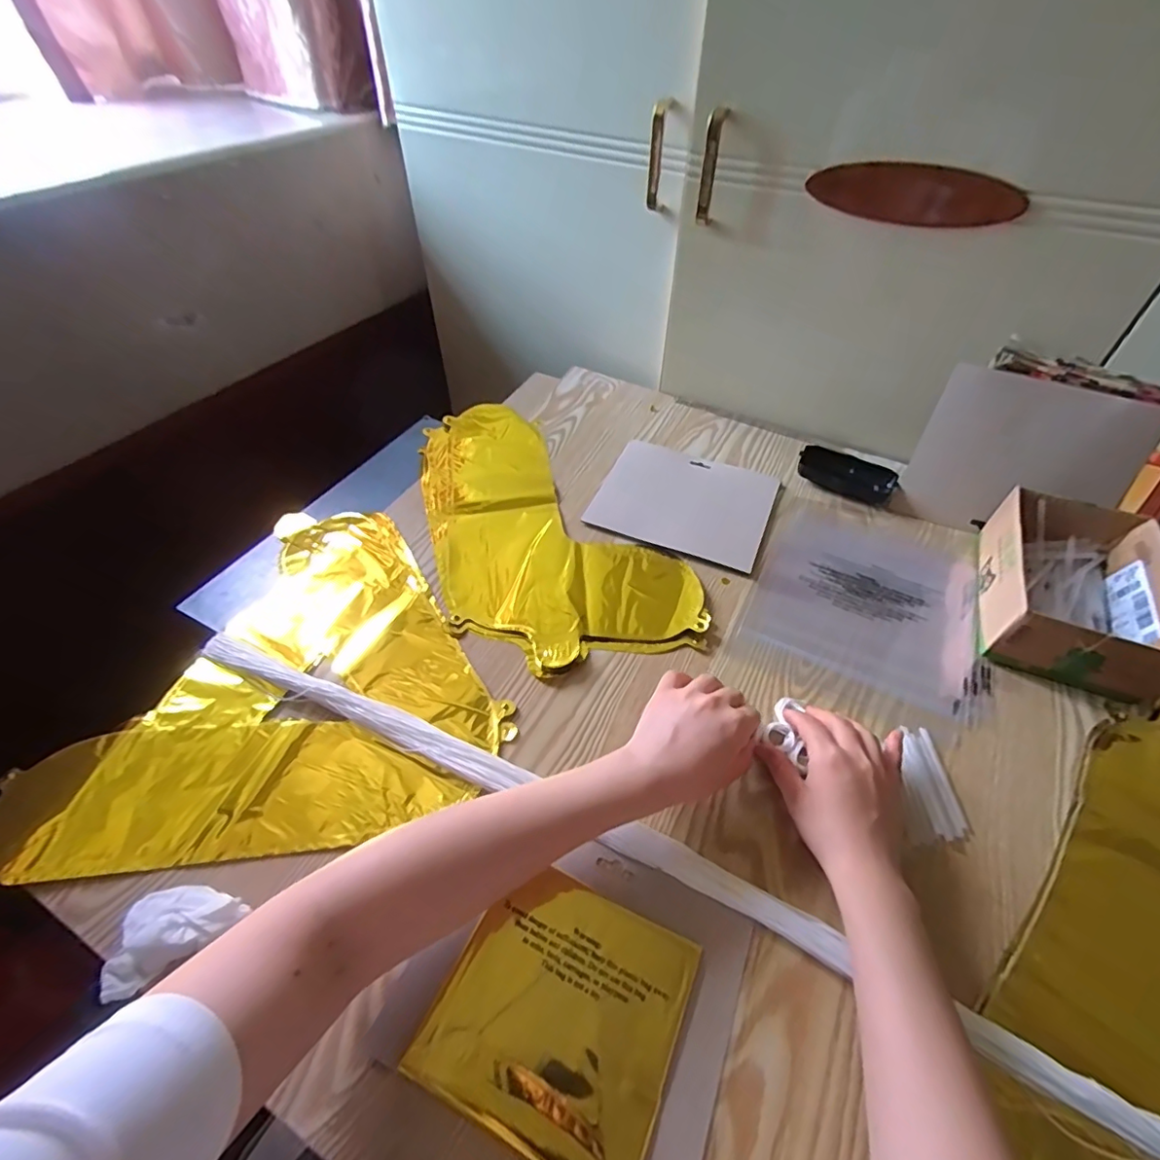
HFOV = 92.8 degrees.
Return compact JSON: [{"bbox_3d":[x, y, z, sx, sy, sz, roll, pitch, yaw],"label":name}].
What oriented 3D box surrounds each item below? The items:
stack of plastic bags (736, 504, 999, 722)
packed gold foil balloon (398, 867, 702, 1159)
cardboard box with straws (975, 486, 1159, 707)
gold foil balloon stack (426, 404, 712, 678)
[{"bbox_3d":[0.295,0.016,0.560,0.208,0.010,0.220,23,52,18],"label":"stack of plastic bags"},{"bbox_3d":[-0.011,0.257,0.334,0.136,0.008,0.129,20,51,16],"label":"packed gold foil balloon"},{"bbox_3d":[0.459,0.008,0.517,0.135,0.068,0.191,19,51,15],"label":"cardboard box with straws"},{"bbox_3d":[-0.049,-0.077,0.625,0.233,0.009,0.413,-14,50,-13],"label":"gold foil balloon stack"}]

